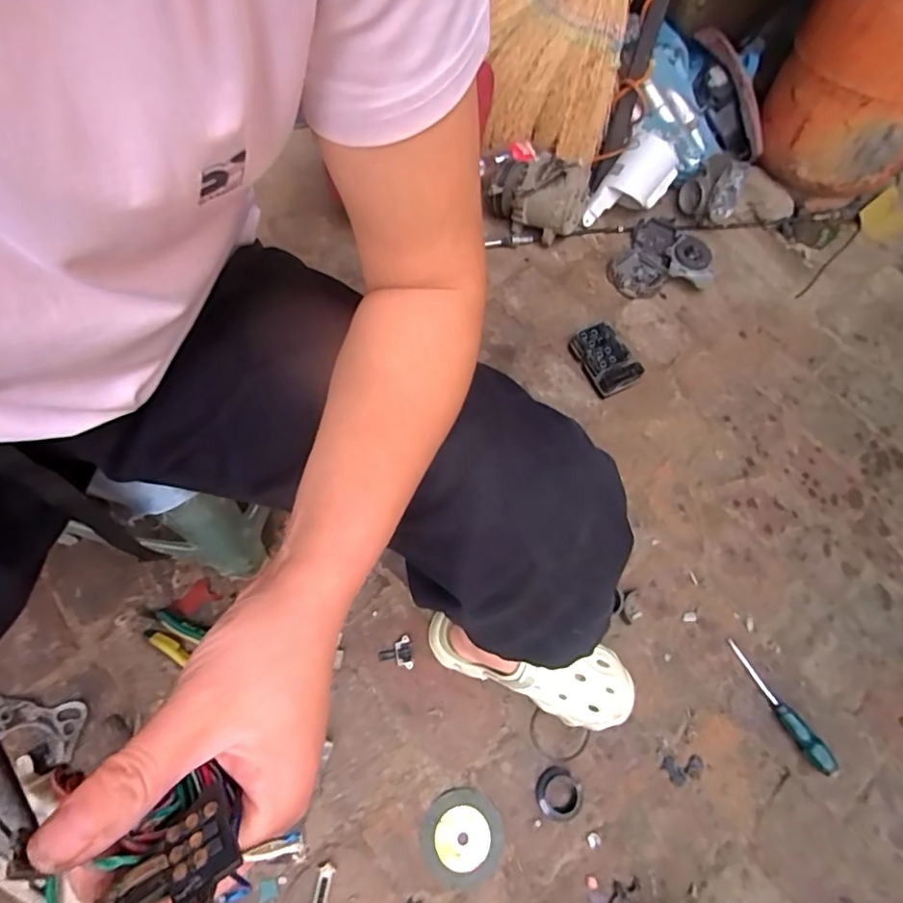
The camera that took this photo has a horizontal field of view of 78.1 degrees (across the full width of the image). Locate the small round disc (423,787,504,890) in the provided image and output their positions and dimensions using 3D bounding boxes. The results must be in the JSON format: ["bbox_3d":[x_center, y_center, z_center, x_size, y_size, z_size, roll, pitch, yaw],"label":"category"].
[{"bbox_3d":[0.014,0.466,0.674,0.093,0.009,0.095,3,66,-6],"label":"small round disc"}]

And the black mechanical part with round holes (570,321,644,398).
[{"bbox_3d":[0.260,-0.158,0.945,0.077,0.046,0.125,-22,70,-16],"label":"black mechanical part with round holes"}]

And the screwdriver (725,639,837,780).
[{"bbox_3d":[0.449,0.343,0.756,0.026,0.021,0.185,-26,71,-17],"label":"screwdriver"}]

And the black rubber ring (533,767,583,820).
[{"bbox_3d":[0.134,0.427,0.694,0.059,0.012,0.055,3,66,-6],"label":"black rubber ring"}]

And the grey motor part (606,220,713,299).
[{"bbox_3d":[0.399,-0.390,1.086,0.205,0.052,0.185,-9,67,-11],"label":"grey motor part"}]

